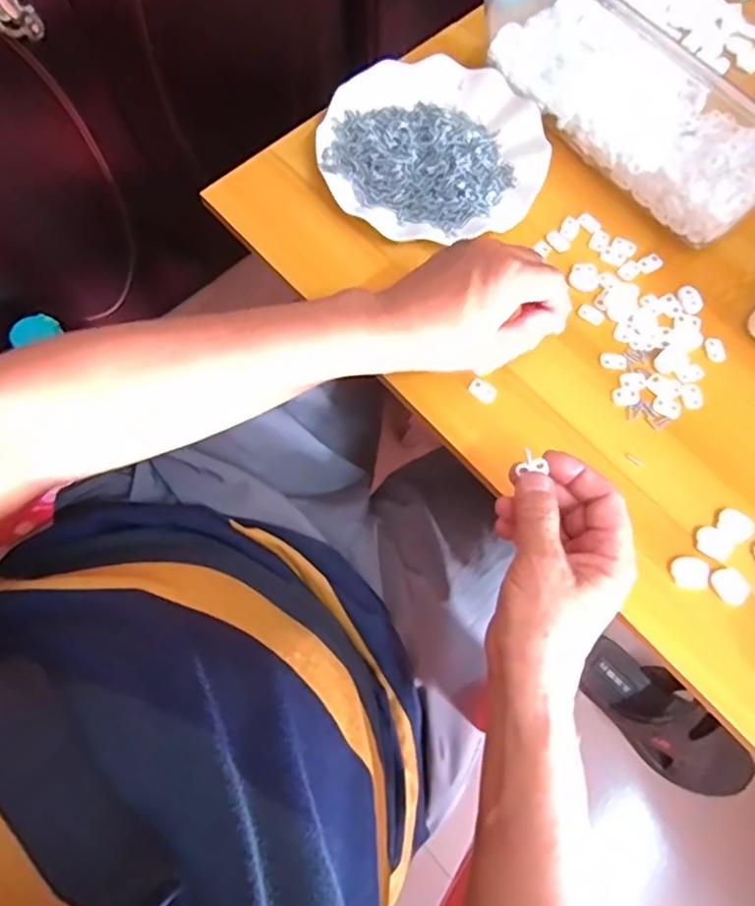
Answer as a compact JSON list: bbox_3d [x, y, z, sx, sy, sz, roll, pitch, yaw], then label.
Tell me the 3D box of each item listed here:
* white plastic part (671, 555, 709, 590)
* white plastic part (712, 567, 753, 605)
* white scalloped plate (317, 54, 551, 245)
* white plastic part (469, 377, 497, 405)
[{"bbox_3d":[0.209,0.080,0.412,0.023,0.005,0.020,5,71,1],"label":"white plastic part"},{"bbox_3d":[0.235,0.088,0.409,0.021,0.004,0.023,0,71,-1],"label":"white plastic part"},{"bbox_3d":[0.045,-0.251,0.512,0.178,0.017,0.176,0,71,-1],"label":"white scalloped plate"},{"bbox_3d":[0.078,-0.046,0.456,0.020,0.004,0.014,40,75,12],"label":"white plastic part"}]

